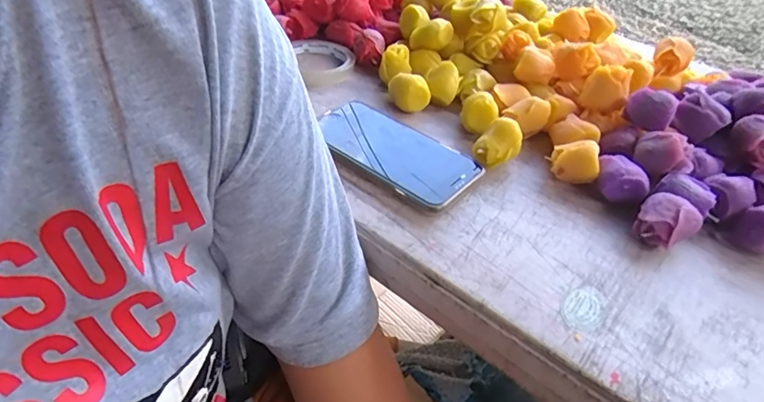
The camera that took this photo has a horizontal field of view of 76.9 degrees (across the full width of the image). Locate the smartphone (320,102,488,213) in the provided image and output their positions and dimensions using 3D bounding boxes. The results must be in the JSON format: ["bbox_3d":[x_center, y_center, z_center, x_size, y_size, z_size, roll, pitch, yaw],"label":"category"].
[{"bbox_3d":[0.007,-0.045,0.426,0.153,0.014,0.078,32,47,25],"label":"smartphone"}]

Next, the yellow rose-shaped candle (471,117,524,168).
[{"bbox_3d":[0.101,-0.047,0.422,0.038,0.040,0.034,15,42,9],"label":"yellow rose-shaped candle"}]

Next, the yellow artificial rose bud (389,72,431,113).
[{"bbox_3d":[0.027,-0.108,0.481,0.042,0.033,0.033,8,42,1],"label":"yellow artificial rose bud"}]

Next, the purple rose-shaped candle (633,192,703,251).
[{"bbox_3d":[0.216,0.018,0.366,0.040,0.034,0.034,31,47,24],"label":"purple rose-shaped candle"}]

